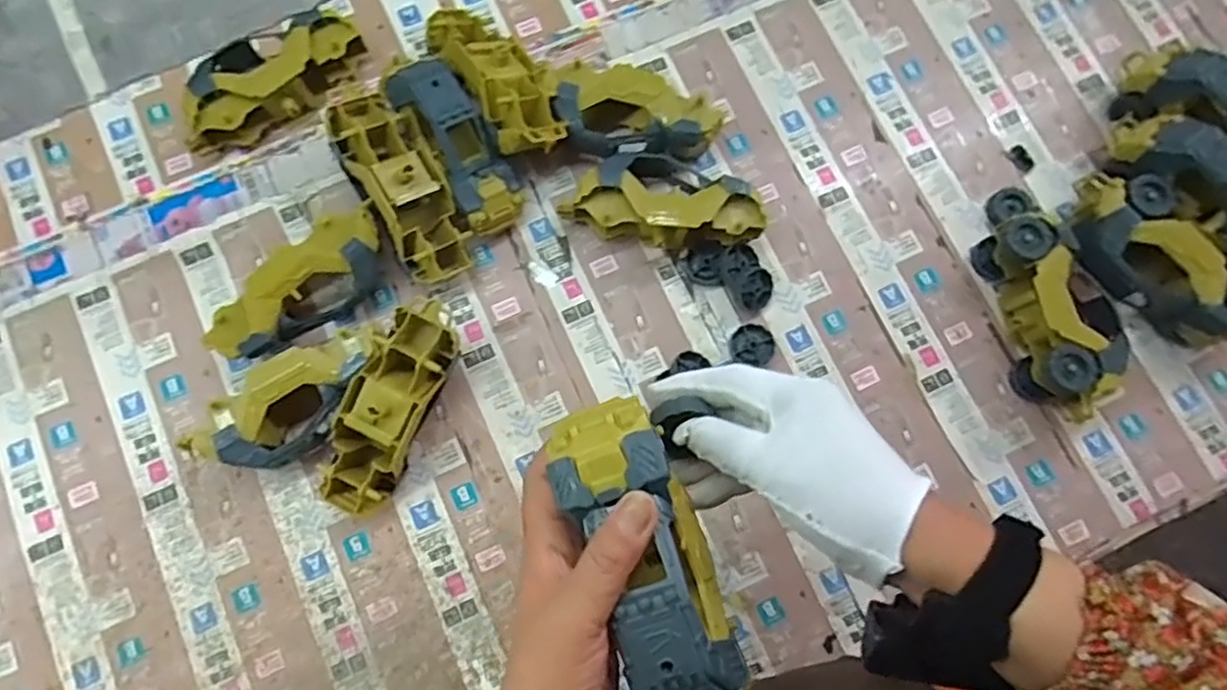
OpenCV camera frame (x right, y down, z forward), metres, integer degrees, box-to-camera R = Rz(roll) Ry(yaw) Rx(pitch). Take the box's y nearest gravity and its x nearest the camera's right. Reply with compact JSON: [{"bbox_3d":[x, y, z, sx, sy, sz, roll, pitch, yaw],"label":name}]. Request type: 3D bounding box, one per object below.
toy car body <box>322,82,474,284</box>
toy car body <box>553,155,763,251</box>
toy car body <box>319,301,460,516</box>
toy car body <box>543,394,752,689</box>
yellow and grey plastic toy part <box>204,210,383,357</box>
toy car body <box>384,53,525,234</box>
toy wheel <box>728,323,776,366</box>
[{"bbox_3d":[-0.178,-0.139,0.577,0.068,0.052,0.175,-28,93,-6],"label":"toy car body"},{"bbox_3d":[0.046,-0.124,0.599,0.169,0.057,0.075,14,79,2],"label":"toy car body"},{"bbox_3d":[-0.175,0.051,0.551,0.063,0.074,0.169,25,80,4],"label":"toy car body"},{"bbox_3d":[0.018,0.104,0.336,0.057,0.041,0.155,-21,79,-5],"label":"toy car body"},{"bbox_3d":[-0.251,-0.044,0.571,0.062,0.066,0.160,44,82,7],"label":"yellow and grey plastic toy part"},{"bbox_3d":[-0.129,-0.171,0.587,0.061,0.055,0.153,-31,97,-6],"label":"toy car body"},{"bbox_3d":[0.121,-0.002,0.597,0.038,0.012,0.035,0,79,-1],"label":"toy wheel"}]

